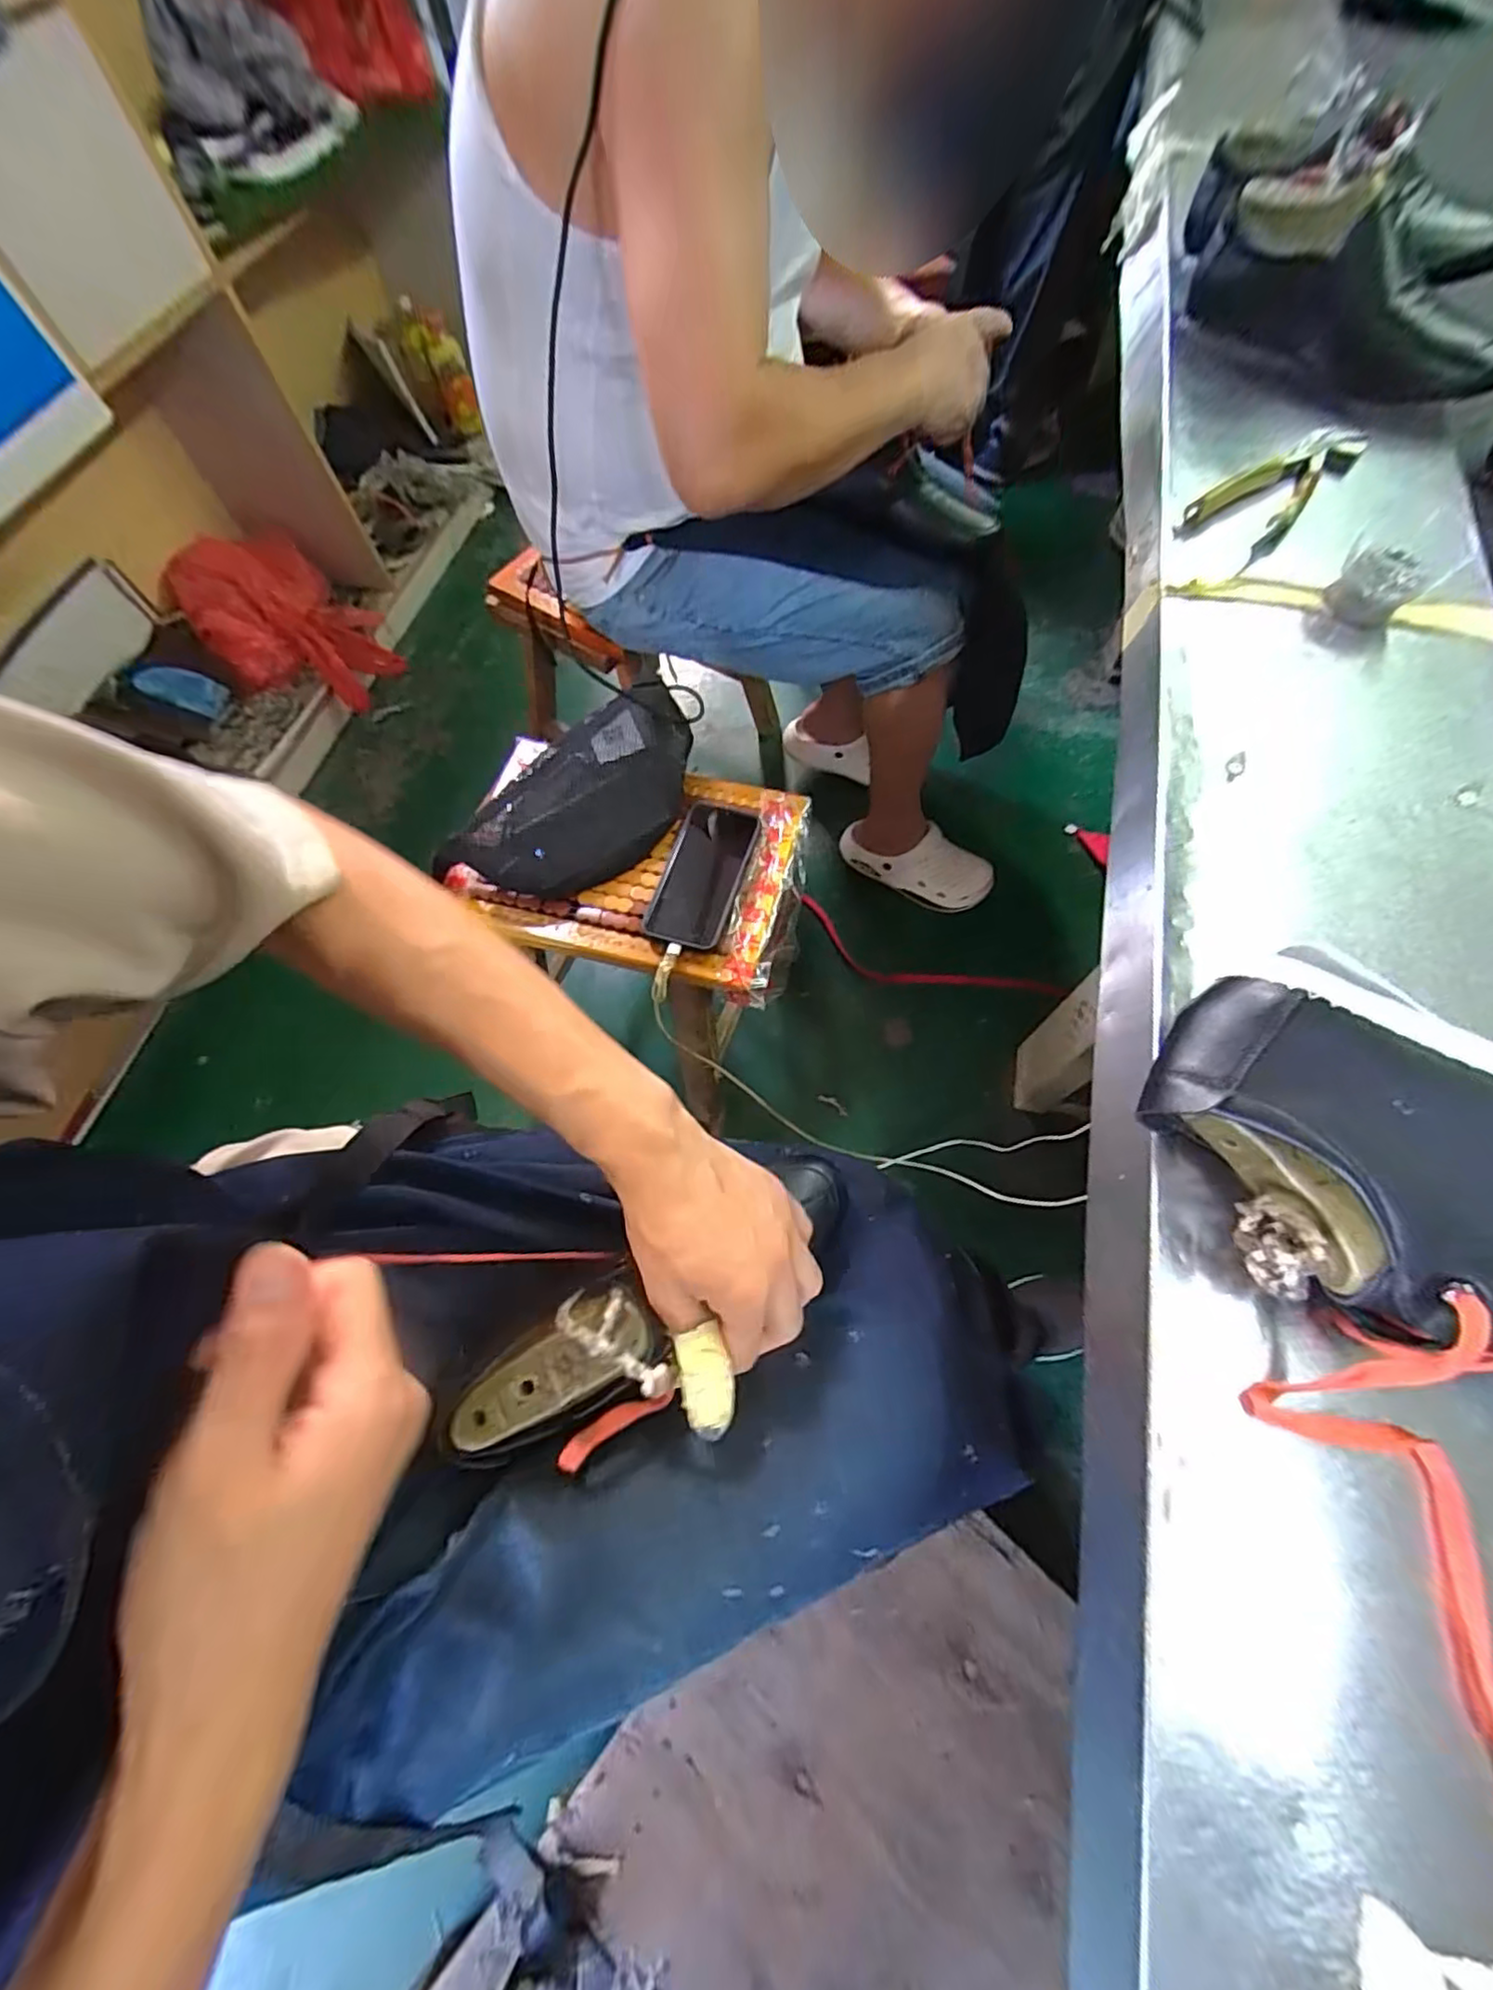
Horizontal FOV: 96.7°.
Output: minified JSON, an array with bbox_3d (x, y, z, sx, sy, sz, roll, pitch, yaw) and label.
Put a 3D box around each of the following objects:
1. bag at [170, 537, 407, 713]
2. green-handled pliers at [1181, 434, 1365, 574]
[{"bbox_3d":[-0.909,-0.742,1.329,0.306,0.217,0.294,23,69,11],"label":"bag"},{"bbox_3d":[0.416,-0.398,0.526,0.149,0.029,0.068,-42,72,-15],"label":"green-handled pliers"}]

